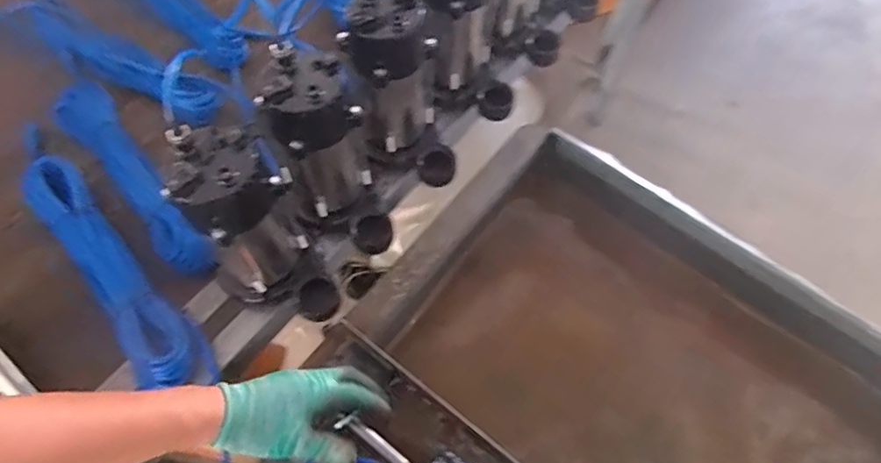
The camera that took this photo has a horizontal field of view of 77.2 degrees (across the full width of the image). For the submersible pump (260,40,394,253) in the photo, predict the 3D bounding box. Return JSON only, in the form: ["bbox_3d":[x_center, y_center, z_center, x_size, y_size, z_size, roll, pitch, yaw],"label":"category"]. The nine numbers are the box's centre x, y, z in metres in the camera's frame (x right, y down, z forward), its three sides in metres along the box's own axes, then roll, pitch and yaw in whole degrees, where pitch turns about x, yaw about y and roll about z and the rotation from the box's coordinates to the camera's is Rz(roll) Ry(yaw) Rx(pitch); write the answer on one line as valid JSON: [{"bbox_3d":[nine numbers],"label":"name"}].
[{"bbox_3d":[-0.121,-0.080,0.642,0.105,0.228,0.144,-31,68,-17],"label":"submersible pump"}]

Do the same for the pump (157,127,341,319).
[{"bbox_3d":[-0.208,-0.001,0.608,0.123,0.254,0.173,-26,66,-15],"label":"pump"}]

